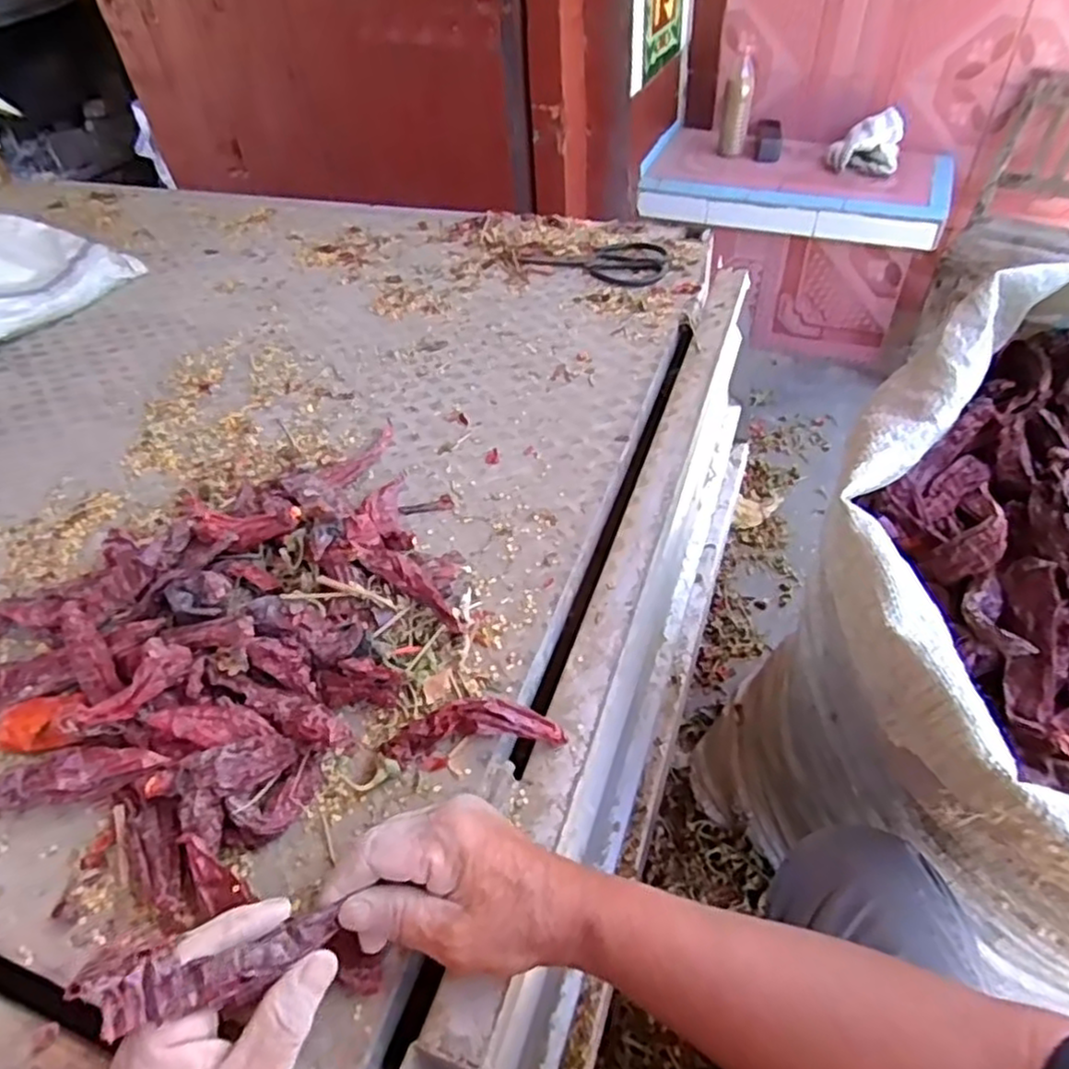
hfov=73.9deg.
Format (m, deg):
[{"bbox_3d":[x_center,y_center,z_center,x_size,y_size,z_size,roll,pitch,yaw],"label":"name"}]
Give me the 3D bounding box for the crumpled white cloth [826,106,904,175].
[{"bbox_3d":[0.610,-0.727,1.305,0.118,0.073,0.081,15,50,17],"label":"crumpled white cloth"}]

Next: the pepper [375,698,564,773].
[{"bbox_3d":[-0.038,0.122,0.444,0.107,0.033,0.027,-13,47,-8],"label":"pepper"}]

